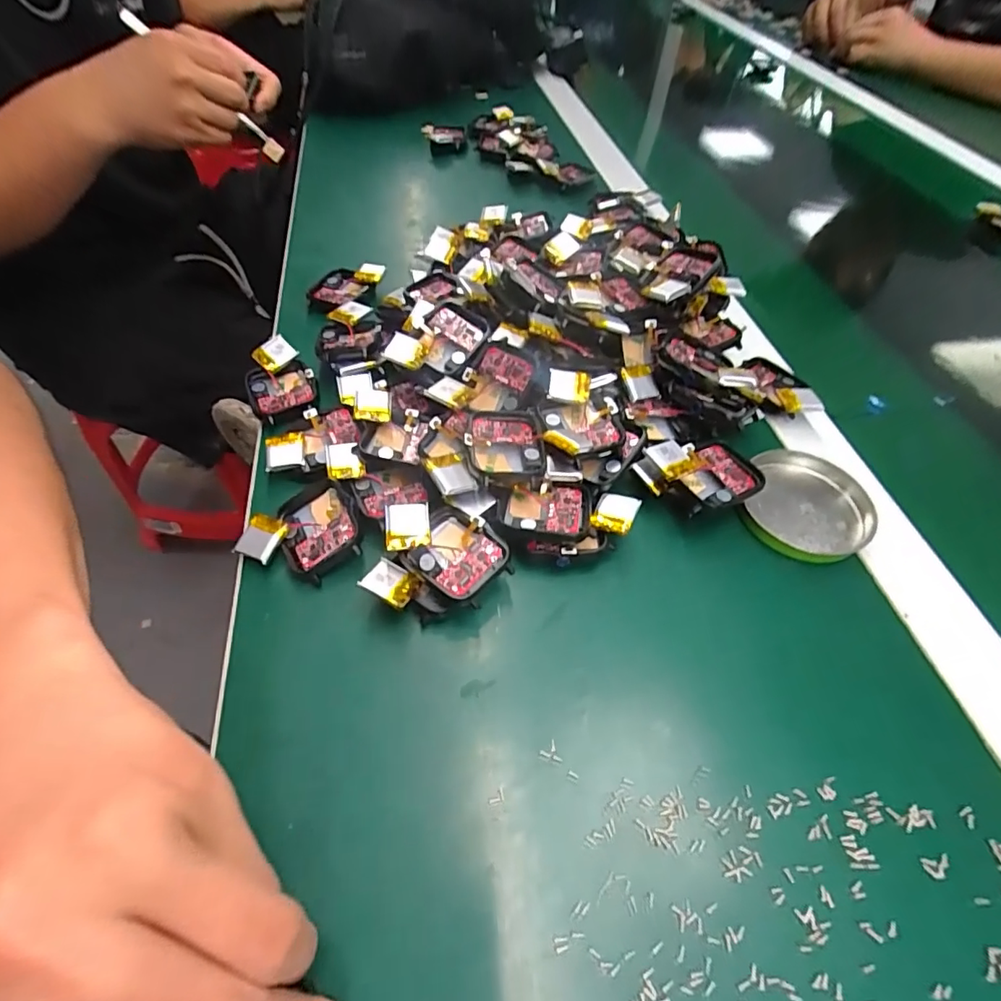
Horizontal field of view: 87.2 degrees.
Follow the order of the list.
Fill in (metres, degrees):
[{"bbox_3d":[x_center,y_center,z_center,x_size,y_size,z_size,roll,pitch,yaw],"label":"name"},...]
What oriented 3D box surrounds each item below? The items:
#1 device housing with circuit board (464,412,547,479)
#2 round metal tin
[{"bbox_3d":[0.003,-0.027,0.254,0.037,0.011,0.041,-3,53,-5],"label":"device housing with circuit board"},{"bbox_3d":[0.159,0.000,0.271,0.061,0.015,0.067,2,52,-2],"label":"round metal tin"}]

